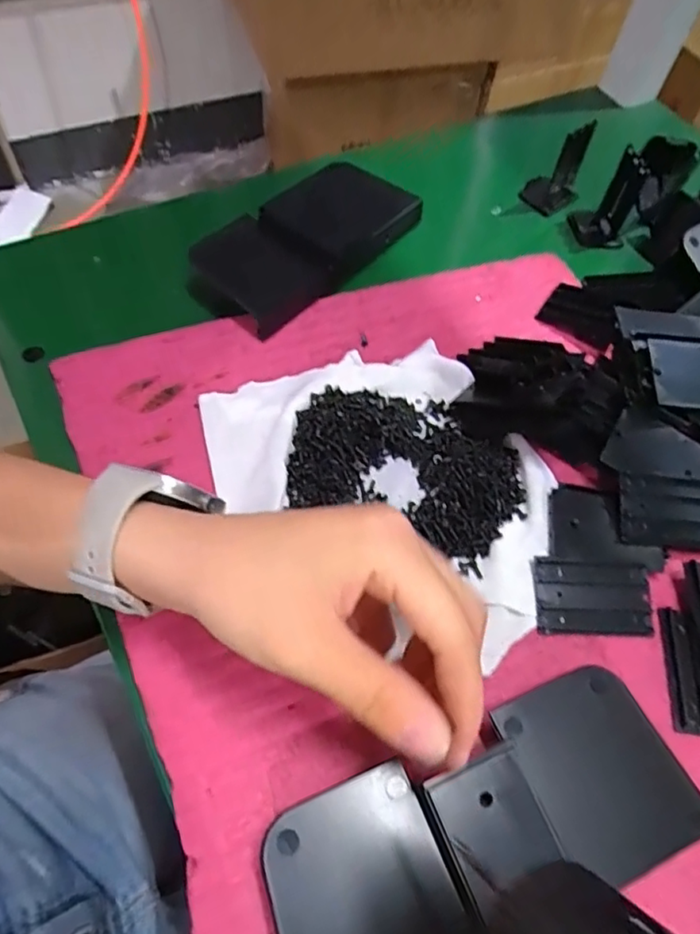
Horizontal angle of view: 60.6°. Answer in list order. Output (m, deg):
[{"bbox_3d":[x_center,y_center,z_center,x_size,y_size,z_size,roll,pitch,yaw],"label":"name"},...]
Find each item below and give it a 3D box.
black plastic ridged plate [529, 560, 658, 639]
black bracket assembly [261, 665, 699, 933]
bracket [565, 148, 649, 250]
[{"bbox_3d":[0.113,0.061,0.280,0.053,0.004,0.033,3,77,-4],"label":"black plastic ridged plate"},{"bbox_3d":[0.051,0.131,0.215,0.160,0.018,0.069,-18,63,-17],"label":"black bracket assembly"},{"bbox_3d":[0.182,-0.189,0.420,0.036,0.060,0.031,17,60,6],"label":"bracket"}]

